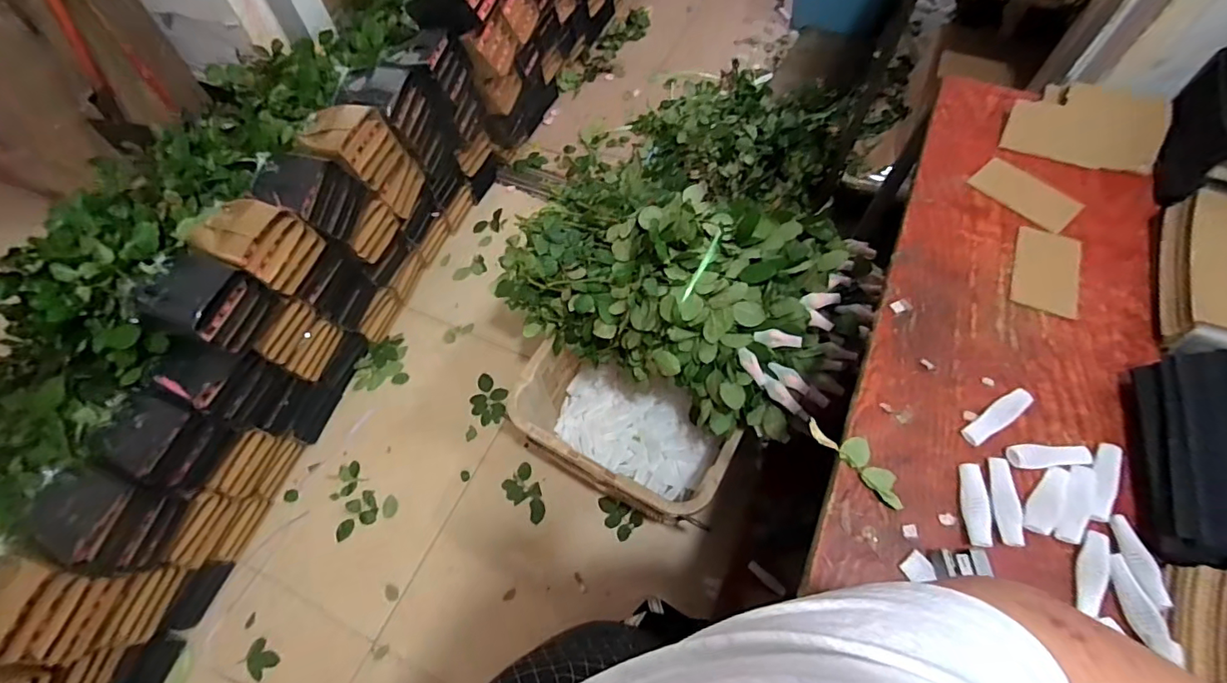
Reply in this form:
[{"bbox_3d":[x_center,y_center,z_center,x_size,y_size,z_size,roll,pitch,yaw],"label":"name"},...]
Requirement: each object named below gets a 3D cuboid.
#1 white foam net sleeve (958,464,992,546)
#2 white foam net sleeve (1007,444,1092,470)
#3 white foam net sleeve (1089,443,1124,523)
[{"bbox_3d":[0.391,0.175,0.572,0.024,0.012,0.088,10,63,7],"label":"white foam net sleeve"},{"bbox_3d":[0.489,0.130,0.594,0.087,0.014,0.025,1,62,-2],"label":"white foam net sleeve"},{"bbox_3d":[0.534,0.153,0.575,0.024,0.016,0.094,22,66,13],"label":"white foam net sleeve"}]

